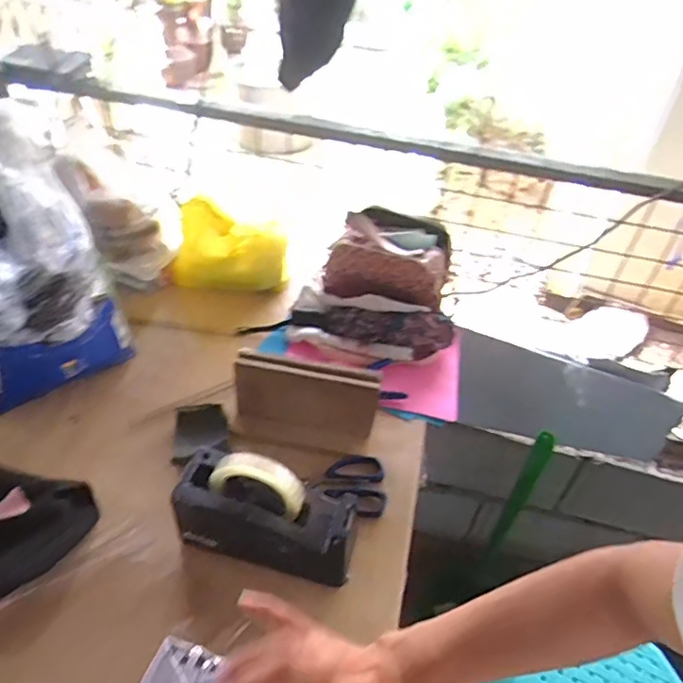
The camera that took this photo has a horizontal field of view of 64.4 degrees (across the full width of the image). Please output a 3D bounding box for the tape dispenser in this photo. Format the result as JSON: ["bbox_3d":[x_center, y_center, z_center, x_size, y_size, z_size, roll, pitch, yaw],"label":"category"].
[{"bbox_3d":[-0.081,0.185,0.601,0.198,0.120,0.080,15,43,9],"label":"tape dispenser"}]

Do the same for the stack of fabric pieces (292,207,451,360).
[{"bbox_3d":[0.060,-0.099,0.909,0.267,0.141,0.214,10,42,4],"label":"stack of fabric pieces"}]

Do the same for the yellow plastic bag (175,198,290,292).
[{"bbox_3d":[-0.193,-0.151,0.931,0.203,0.194,0.084,-2,43,-9],"label":"yellow plastic bag"}]

